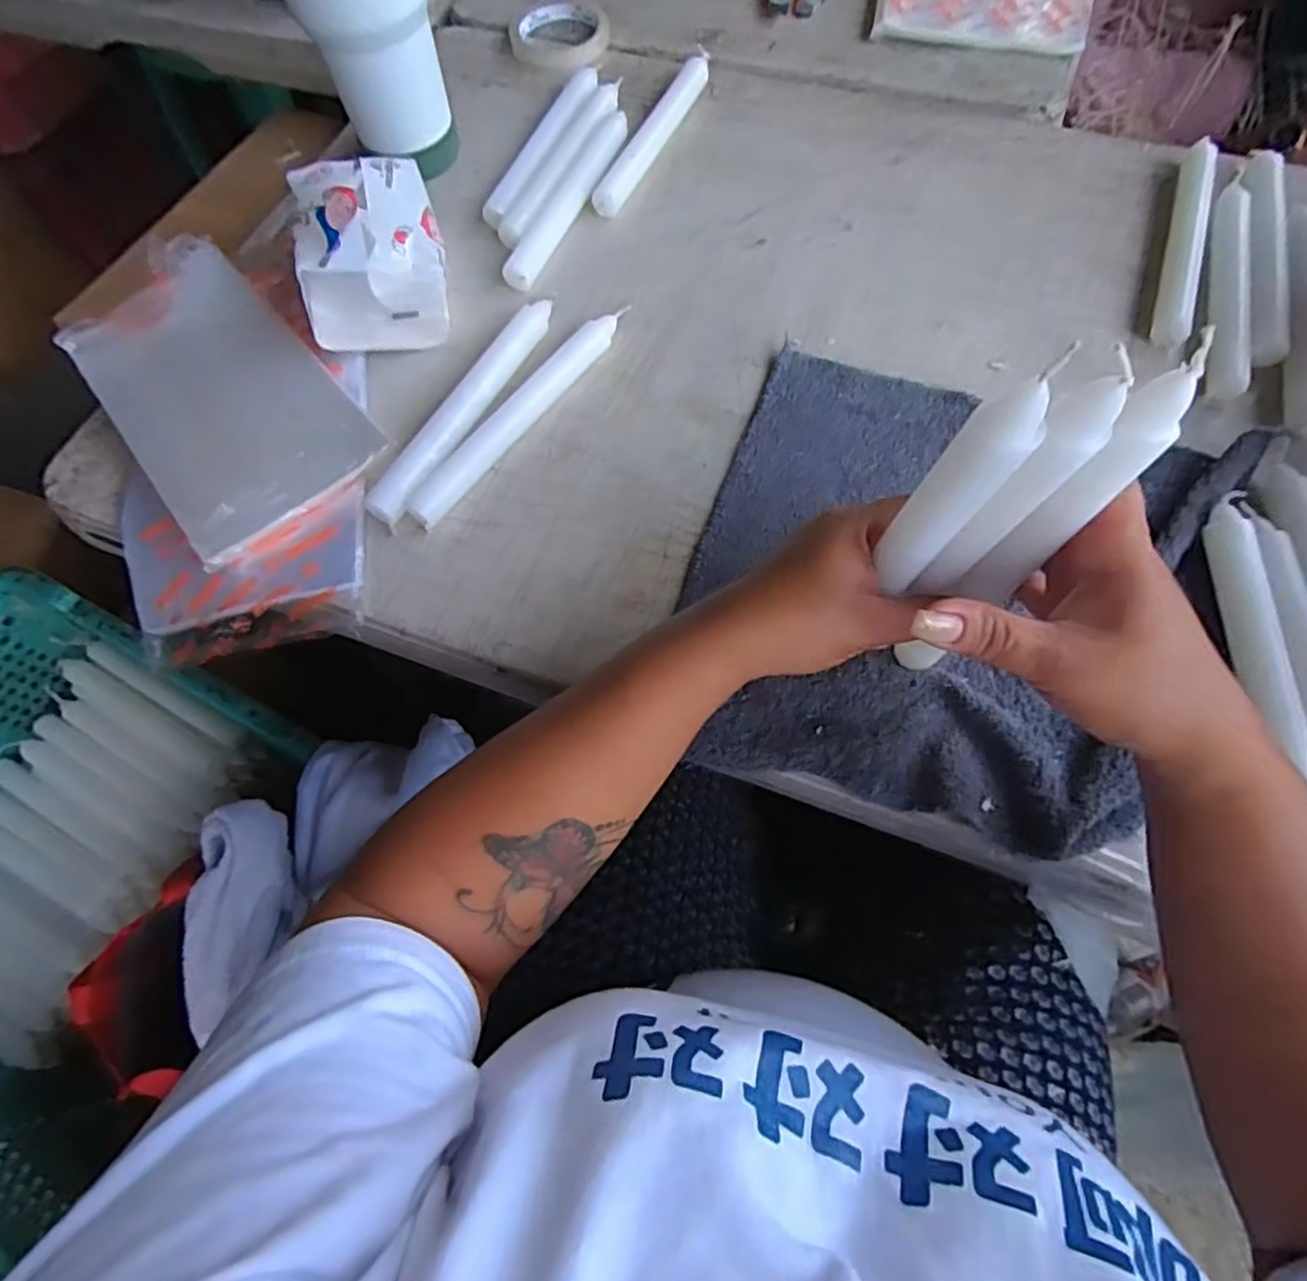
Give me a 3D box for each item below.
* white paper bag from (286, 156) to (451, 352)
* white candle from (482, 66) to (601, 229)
[{"bbox_3d":[-0.194,-0.271,0.482,0.091,0.071,0.110,-15,66,-3],"label":"white paper bag"},{"bbox_3d":[-0.087,-0.412,0.580,0.026,0.019,0.210,17,68,11],"label":"white candle"}]

